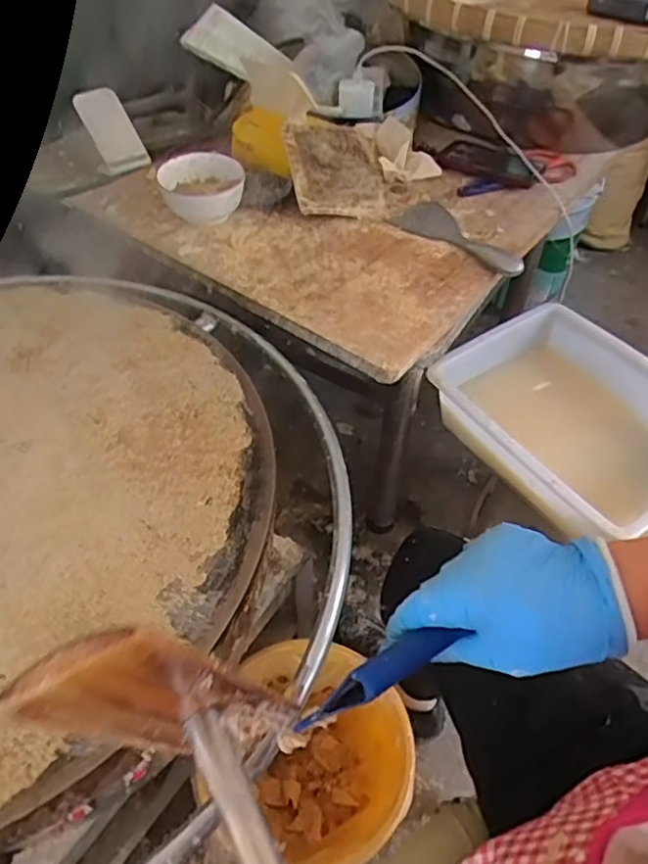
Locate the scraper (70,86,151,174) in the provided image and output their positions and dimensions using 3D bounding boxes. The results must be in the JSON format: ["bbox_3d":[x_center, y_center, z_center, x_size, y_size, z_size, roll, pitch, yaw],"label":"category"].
[{"bbox_3d":[-0.337,-0.481,0.980,0.073,0.124,0.018,-36,23,-22],"label":"scraper"}]

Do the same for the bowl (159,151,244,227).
[{"bbox_3d":[-0.177,-0.354,0.894,0.119,0.054,0.121,1,50,-1],"label":"bowl"}]

